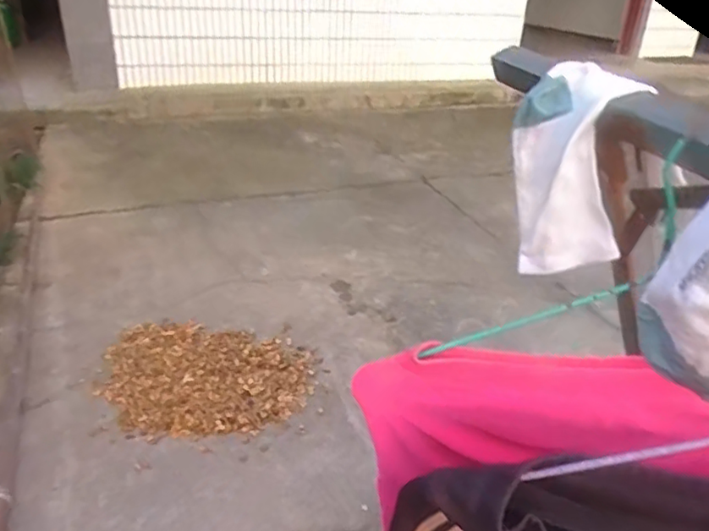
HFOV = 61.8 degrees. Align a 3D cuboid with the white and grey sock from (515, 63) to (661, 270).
[{"bbox_3d":[0.162,-0.069,0.457,0.044,0.150,0.092,-17,33,-33],"label":"white and grey sock"}]

